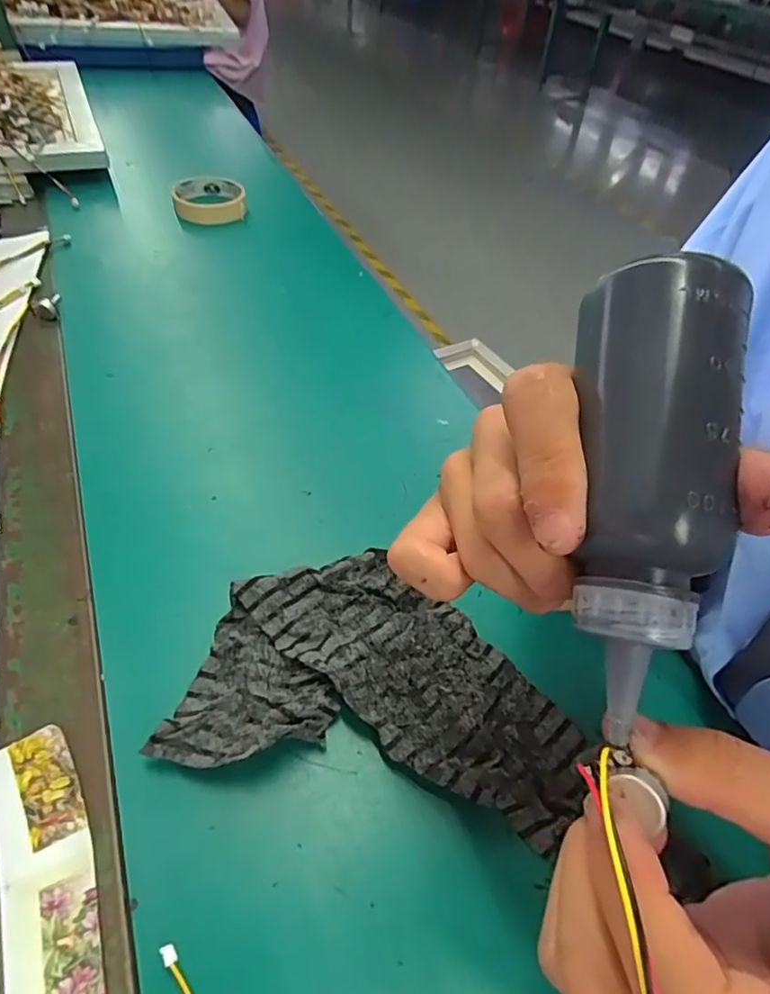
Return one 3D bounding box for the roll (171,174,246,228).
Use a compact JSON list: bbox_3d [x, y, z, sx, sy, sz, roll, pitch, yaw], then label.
[{"bbox_3d":[-0.210,-0.355,0.670,0.080,0.024,0.097,-12,51,-16],"label":"roll"}]

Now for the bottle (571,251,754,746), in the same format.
[{"bbox_3d":[0.069,-0.002,0.148,0.032,0.033,0.117,7,84,2],"label":"bottle"}]

